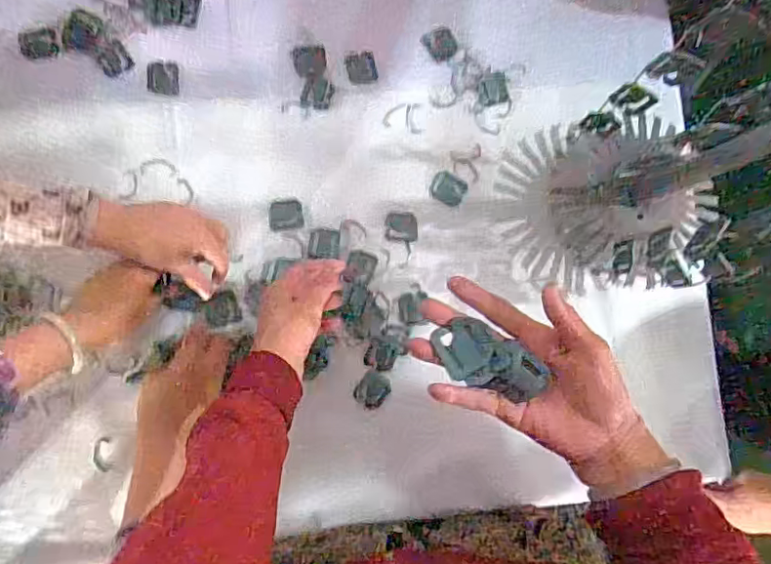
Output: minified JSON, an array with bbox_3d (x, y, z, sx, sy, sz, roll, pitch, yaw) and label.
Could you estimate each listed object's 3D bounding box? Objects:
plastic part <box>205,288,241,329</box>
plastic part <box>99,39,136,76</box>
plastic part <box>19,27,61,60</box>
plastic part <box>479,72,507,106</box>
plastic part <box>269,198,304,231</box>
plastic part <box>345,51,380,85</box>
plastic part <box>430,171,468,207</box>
[{"bbox_3d":[-0.182,0.029,0.635,0.036,0.008,0.037,-15,88,-8],"label":"plastic part"},{"bbox_3d":[-0.311,-0.257,0.648,0.033,0.004,0.041,-32,90,-8],"label":"plastic part"},{"bbox_3d":[-0.390,-0.268,0.641,0.040,0.005,0.031,-12,87,-8],"label":"plastic part"},{"bbox_3d":[0.132,-0.237,0.698,0.035,0.004,0.040,-5,86,-7],"label":"plastic part"},{"bbox_3d":[-0.115,-0.078,0.661,0.038,0.004,0.036,-9,87,-7],"label":"plastic part"},{"bbox_3d":[-0.028,-0.258,0.682,0.036,0.004,0.041,-13,87,-8],"label":"plastic part"},{"bbox_3d":[0.076,-0.112,0.680,0.040,0.004,0.037,28,83,-4],"label":"plastic part"}]

